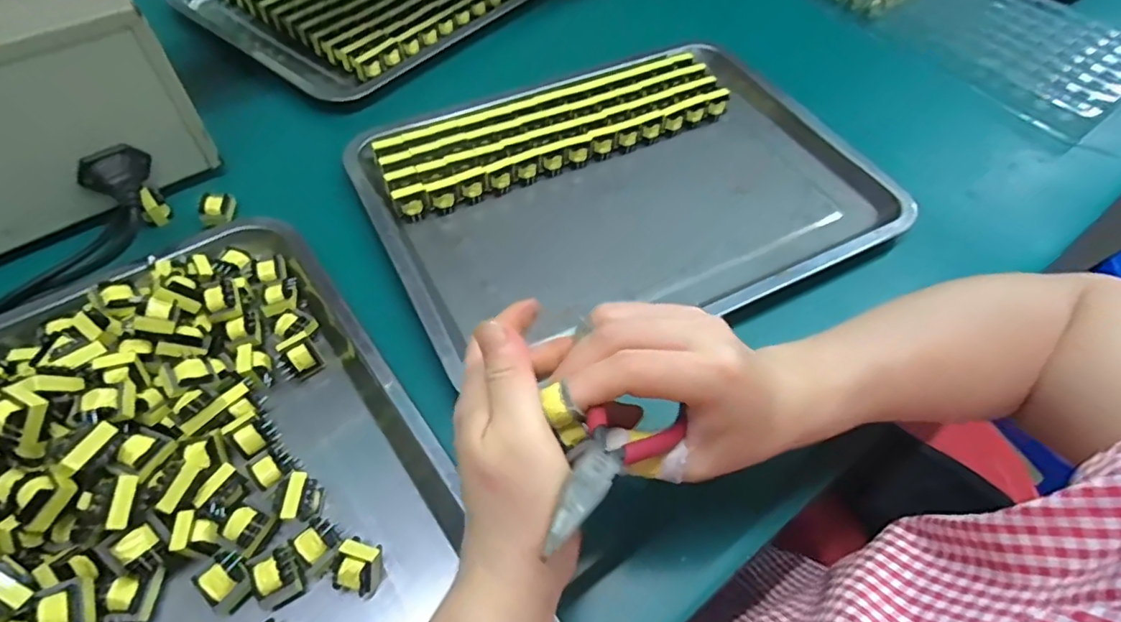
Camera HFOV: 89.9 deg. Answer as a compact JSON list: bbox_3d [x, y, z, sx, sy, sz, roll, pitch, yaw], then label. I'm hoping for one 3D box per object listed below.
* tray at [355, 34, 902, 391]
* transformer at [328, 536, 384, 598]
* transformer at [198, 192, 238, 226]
[{"bbox_3d":[0.052,-0.103,0.468,0.397,0.033,0.286,-19,60,-17],"label":"tray"},{"bbox_3d":[-0.102,0.130,0.285,0.023,0.025,0.023,17,57,7],"label":"transformer"},{"bbox_3d":[-0.260,-0.079,0.424,0.021,0.013,0.025,-6,57,-9],"label":"transformer"}]

